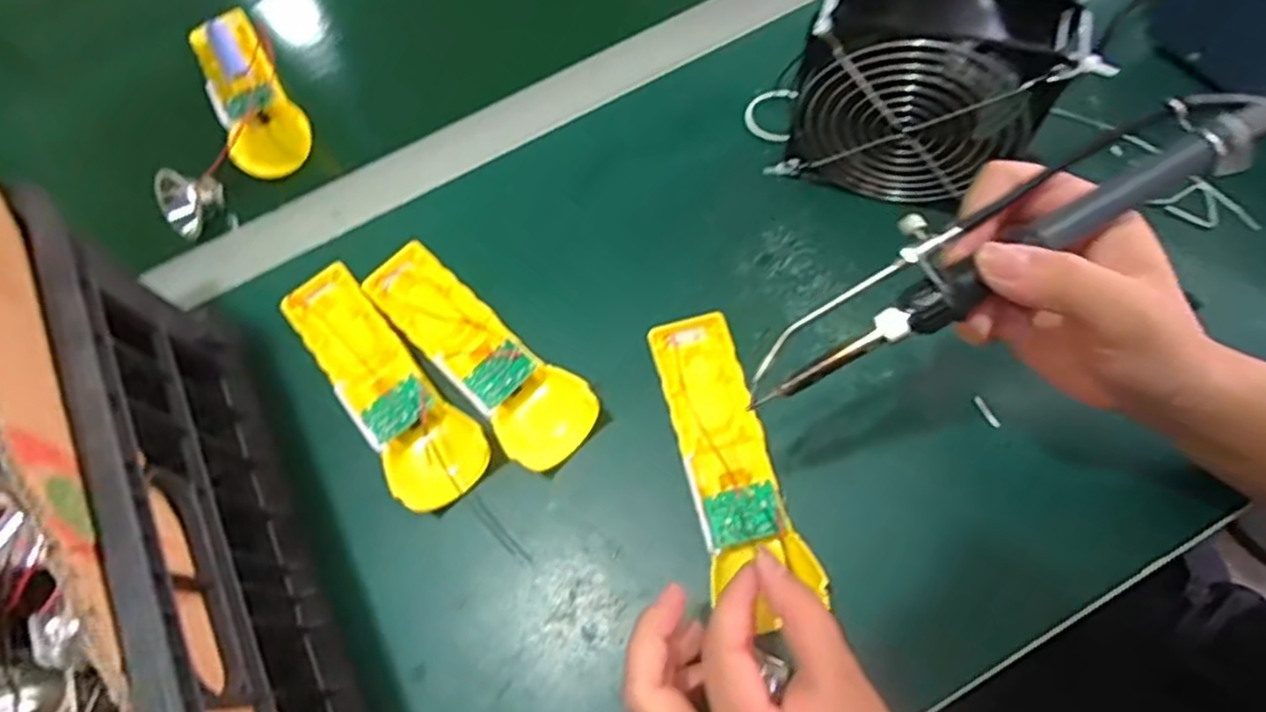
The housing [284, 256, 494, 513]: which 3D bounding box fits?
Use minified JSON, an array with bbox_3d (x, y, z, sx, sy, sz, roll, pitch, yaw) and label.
[{"bbox_3d":[-0.143,0.011,0.396,0.051,0.023,0.166,-37,68,-10],"label":"housing"}]

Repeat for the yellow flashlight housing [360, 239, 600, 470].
[{"bbox_3d":[-0.092,-0.005,0.393,0.169,0.022,0.050,39,76,20],"label":"yellow flashlight housing"}]

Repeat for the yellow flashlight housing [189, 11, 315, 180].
[{"bbox_3d":[-0.278,-0.192,0.500,0.053,0.020,0.162,-32,67,-8],"label":"yellow flashlight housing"}]

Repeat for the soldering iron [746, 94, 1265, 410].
[{"bbox_3d":[0.136,-0.045,0.258,0.207,0.016,0.038,-30,66,12],"label":"soldering iron"}]

